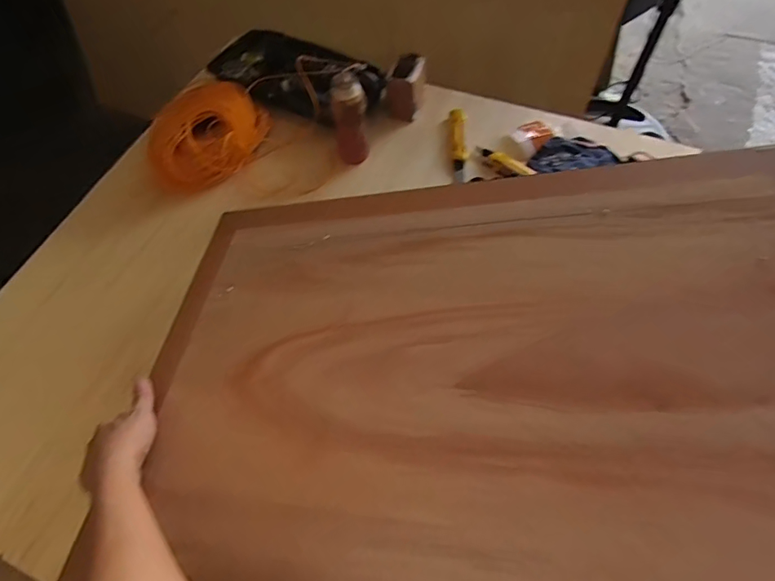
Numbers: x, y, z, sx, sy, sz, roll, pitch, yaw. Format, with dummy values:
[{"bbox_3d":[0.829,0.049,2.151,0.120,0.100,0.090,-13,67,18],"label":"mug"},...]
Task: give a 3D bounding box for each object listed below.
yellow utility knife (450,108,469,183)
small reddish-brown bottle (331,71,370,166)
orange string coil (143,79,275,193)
[{"bbox_3d":[0.133,-0.272,0.886,0.030,0.024,0.155,-1,64,2],"label":"yellow utility knife"},{"bbox_3d":[-0.062,-0.289,0.825,0.058,0.168,0.045,-8,63,-1],"label":"small reddish-brown bottle"},{"bbox_3d":[-0.328,-0.297,0.858,0.221,0.076,0.203,-26,65,-9],"label":"orange string coil"}]

